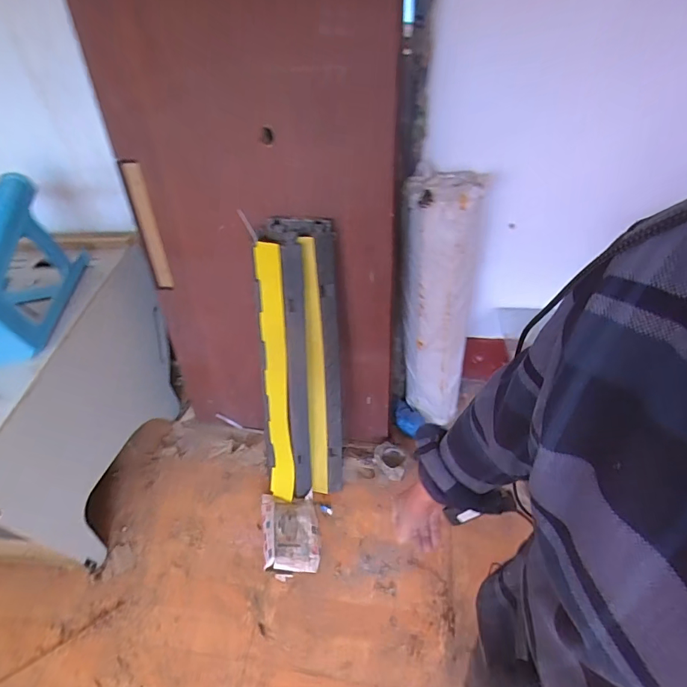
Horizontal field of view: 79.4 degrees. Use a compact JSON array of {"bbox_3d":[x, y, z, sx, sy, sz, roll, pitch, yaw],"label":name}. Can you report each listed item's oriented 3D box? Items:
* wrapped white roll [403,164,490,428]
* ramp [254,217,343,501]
[{"bbox_3d":[0.356,-0.131,1.575,0.250,0.939,0.265,4,42,11],"label":"wrapped white roll"},{"bbox_3d":[-0.142,0.082,1.406,0.260,0.988,0.142,-7,24,-17],"label":"ramp"}]

